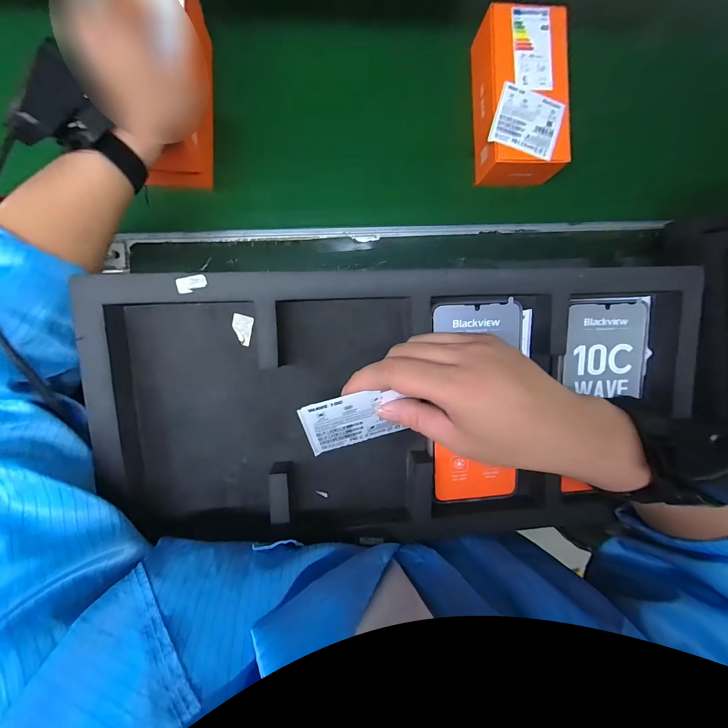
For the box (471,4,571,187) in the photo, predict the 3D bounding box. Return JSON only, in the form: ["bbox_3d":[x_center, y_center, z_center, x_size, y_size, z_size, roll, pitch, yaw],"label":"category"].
[{"bbox_3d":[0.207,-0.351,0.414,0.107,0.057,0.193,-6,92,-5],"label":"box"}]

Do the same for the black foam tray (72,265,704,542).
[{"bbox_3d":[0.040,0.034,0.256,0.455,0.047,0.218,-3,92,-5],"label":"black foam tray"}]

